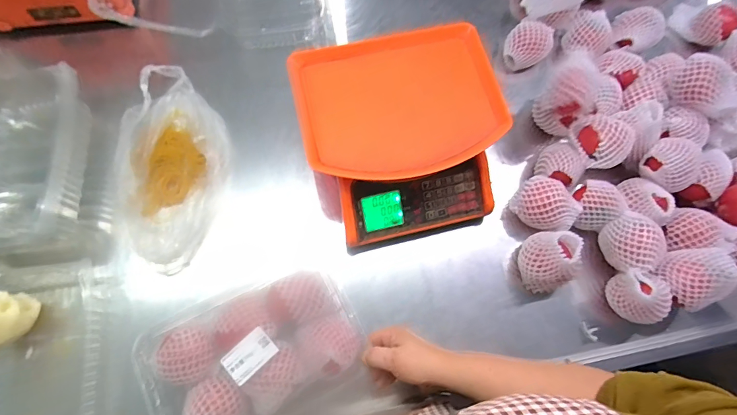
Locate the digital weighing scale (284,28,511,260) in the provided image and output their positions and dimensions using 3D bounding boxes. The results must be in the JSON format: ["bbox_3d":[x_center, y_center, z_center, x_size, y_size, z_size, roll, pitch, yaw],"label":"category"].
[{"bbox_3d":[0.049,-0.108,0.568,0.285,0.156,0.282,-14,74,-5],"label":"digital weighing scale"}]

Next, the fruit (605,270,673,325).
[{"bbox_3d":[0.393,0.128,0.538,0.069,0.076,0.069,6,73,1],"label":"fruit"}]

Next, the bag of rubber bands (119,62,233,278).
[{"bbox_3d":[-0.302,-0.071,0.598,0.159,0.045,0.338,-5,73,-2],"label":"bag of rubber bands"}]

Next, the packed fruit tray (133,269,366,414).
[{"bbox_3d":[-0.143,0.192,0.502,0.260,0.090,0.173,-27,75,-8],"label":"packed fruit tray"}]

